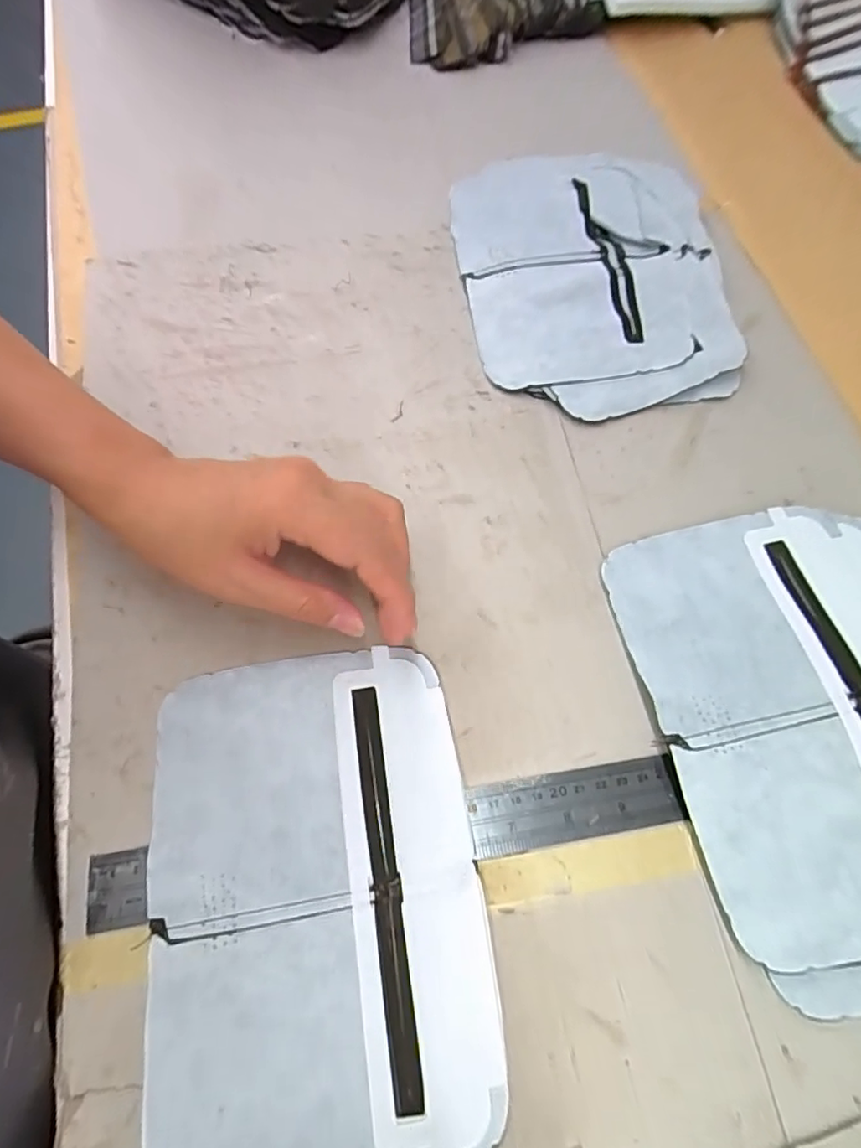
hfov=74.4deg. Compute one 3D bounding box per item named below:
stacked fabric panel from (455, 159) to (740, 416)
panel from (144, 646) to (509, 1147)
[{"bbox_3d":[0.105,-0.200,0.376,0.165,0.020,0.218,-1,68,-2],"label":"stacked fabric panel"},{"bbox_3d":[-0.047,0.132,0.238,0.131,0.009,0.194,-9,68,-5],"label":"panel"}]

